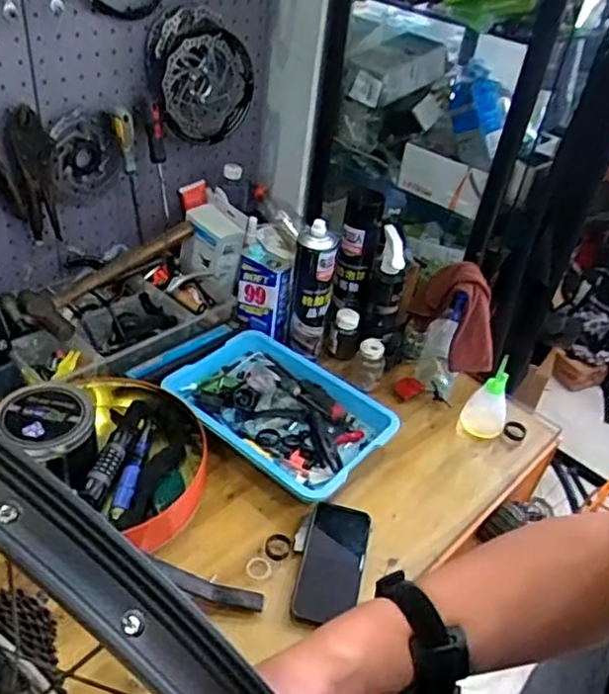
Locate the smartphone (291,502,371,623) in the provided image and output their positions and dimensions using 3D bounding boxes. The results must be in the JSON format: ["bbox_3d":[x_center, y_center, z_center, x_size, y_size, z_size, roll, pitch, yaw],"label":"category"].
[{"bbox_3d":[0.037,0.277,0.818,0.079,0.013,0.166,18,40,2],"label":"smartphone"}]

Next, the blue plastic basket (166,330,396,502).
[{"bbox_3d":[-0.037,0.099,0.981,0.312,0.057,0.225,29,43,26],"label":"blue plastic basket"}]

